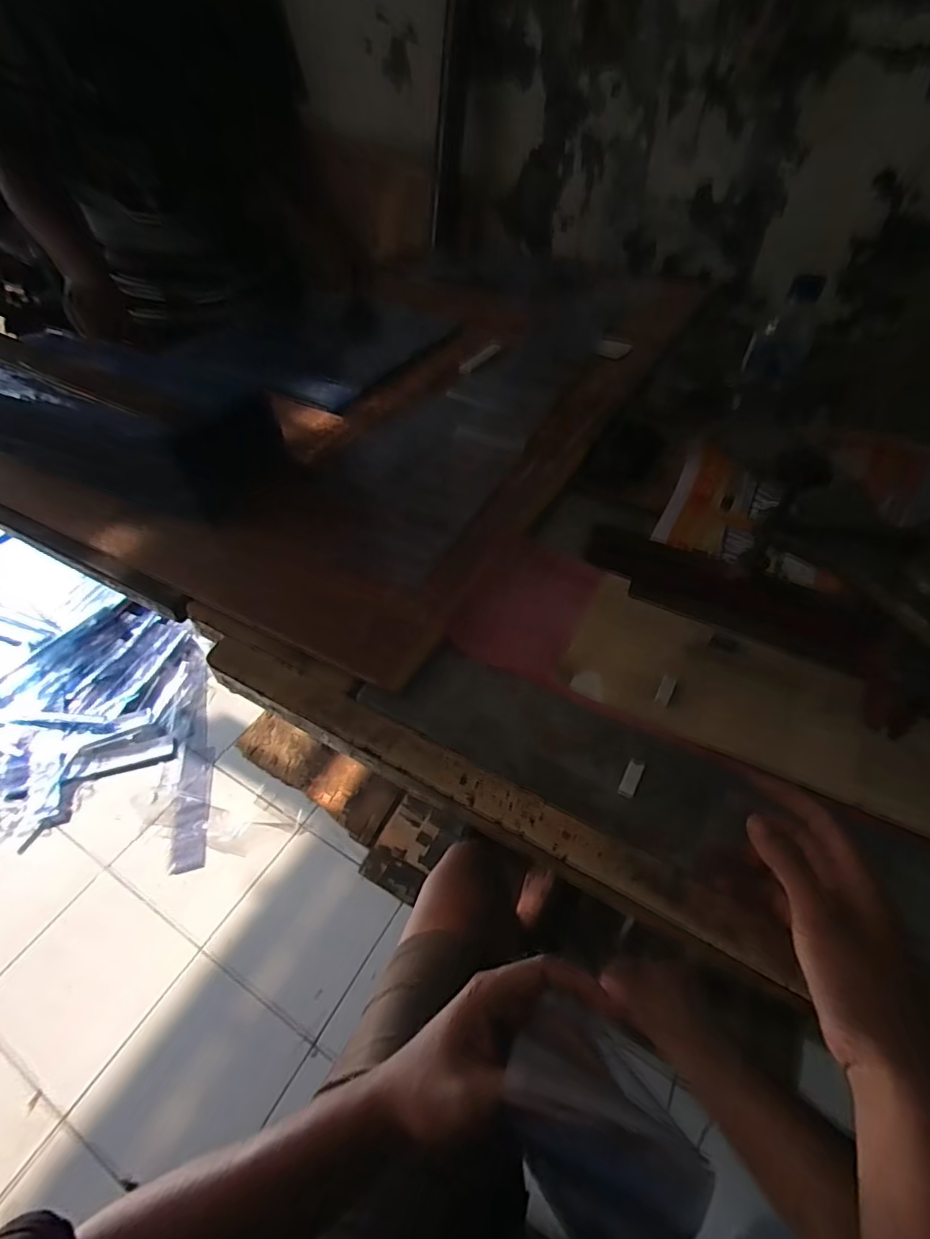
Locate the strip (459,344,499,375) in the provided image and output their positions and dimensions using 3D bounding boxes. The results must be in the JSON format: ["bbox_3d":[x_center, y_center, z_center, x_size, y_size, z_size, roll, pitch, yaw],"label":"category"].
[{"bbox_3d":[0.025,-0.448,0.943,0.024,0.004,0.122,27,55,20],"label":"strip"}]

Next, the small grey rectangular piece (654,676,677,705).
[{"bbox_3d":[0.181,0.064,0.496,0.012,0.004,0.031,25,54,19],"label":"small grey rectangular piece"}]

